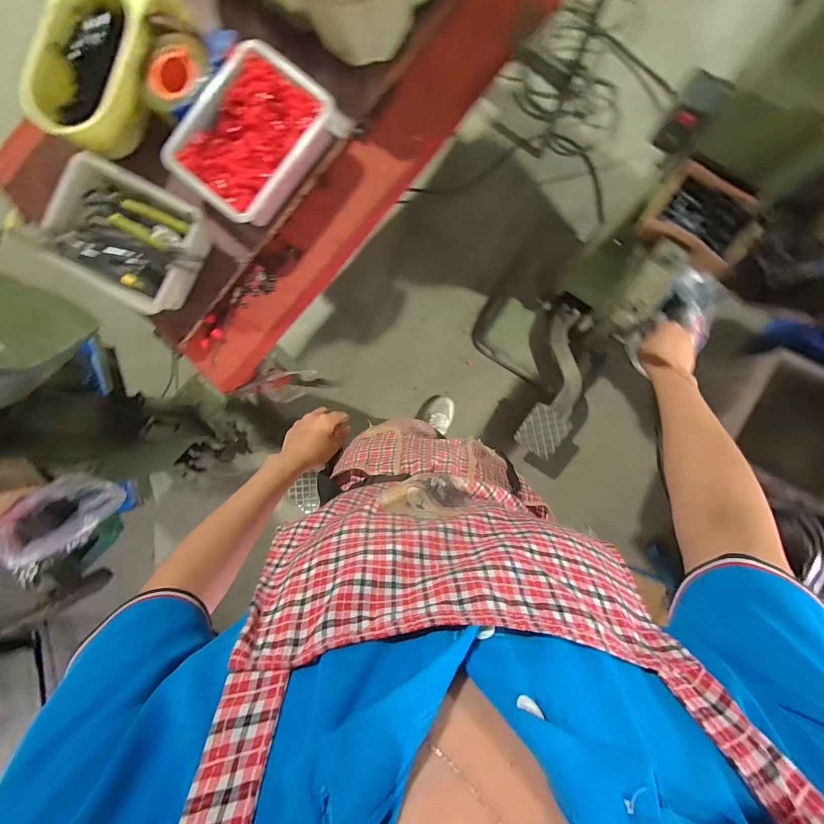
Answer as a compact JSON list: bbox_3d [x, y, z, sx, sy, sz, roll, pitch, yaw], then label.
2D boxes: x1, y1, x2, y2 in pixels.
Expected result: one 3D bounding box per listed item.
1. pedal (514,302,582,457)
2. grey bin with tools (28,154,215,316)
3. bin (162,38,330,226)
[{"bbox_3d":[0.483,-0.097,1.222,0.163,0.086,0.442,16,92,4],"label":"pedal"},{"bbox_3d":[-0.451,-0.279,0.622,0.240,0.098,0.173,28,93,4],"label":"grey bin with tools"},{"bbox_3d":[-0.252,-0.433,0.613,0.174,0.076,0.237,40,94,3],"label":"bin"}]

